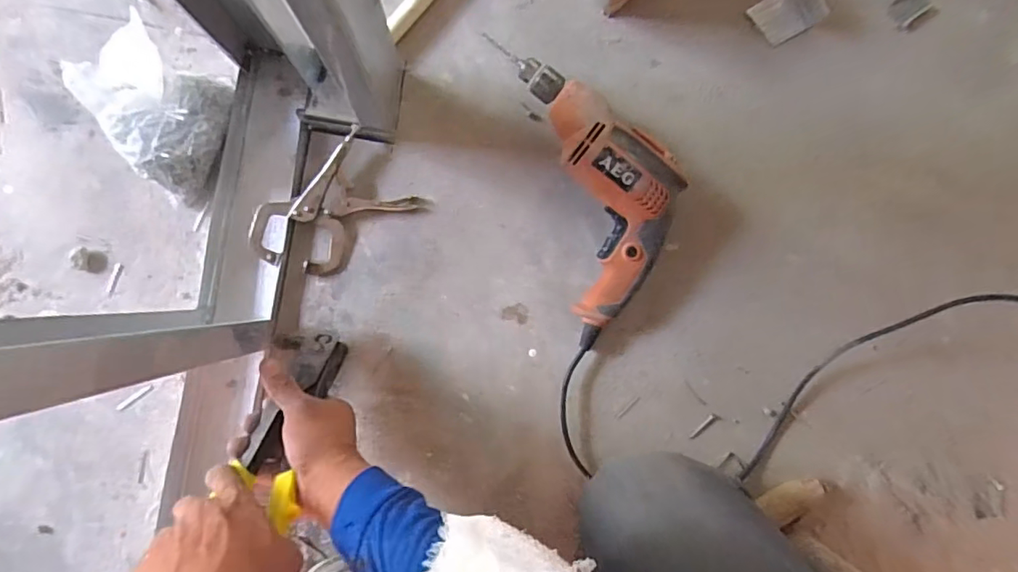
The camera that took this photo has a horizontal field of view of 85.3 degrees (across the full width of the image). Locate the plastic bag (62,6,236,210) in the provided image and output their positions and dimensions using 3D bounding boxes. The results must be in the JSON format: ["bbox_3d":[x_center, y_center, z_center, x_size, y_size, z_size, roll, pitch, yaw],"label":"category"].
[{"bbox_3d":[-0.337,-0.170,0.542,0.140,0.081,0.129,42,86,-4],"label":"plastic bag"}]

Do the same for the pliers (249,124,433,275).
[{"bbox_3d":[-0.184,-0.075,0.581,0.162,0.016,0.106,-42,93,-5],"label":"pliers"}]

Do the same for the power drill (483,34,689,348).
[{"bbox_3d":[0.104,-0.111,0.589,0.145,0.060,0.325,-18,91,-6],"label":"power drill"}]

